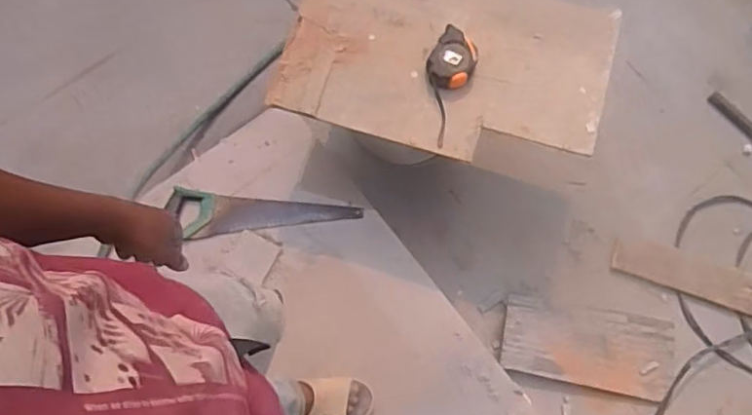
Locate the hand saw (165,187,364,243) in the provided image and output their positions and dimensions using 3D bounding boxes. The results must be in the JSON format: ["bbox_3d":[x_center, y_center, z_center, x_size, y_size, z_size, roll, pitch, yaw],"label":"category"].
[{"bbox_3d":[-0.245,0.014,1.388,0.412,0.020,0.108,0,74,-3],"label":"hand saw"}]

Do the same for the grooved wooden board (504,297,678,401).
[{"bbox_3d":[0.474,0.313,1.392,0.370,0.030,0.180,10,76,3],"label":"grooved wooden board"}]

